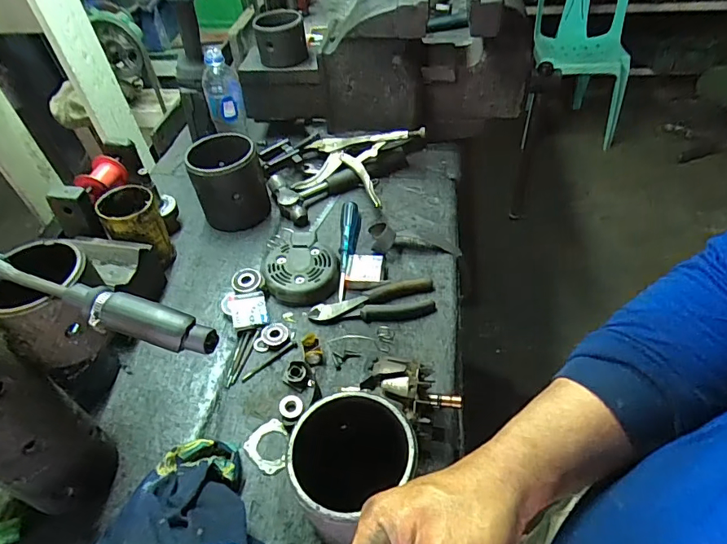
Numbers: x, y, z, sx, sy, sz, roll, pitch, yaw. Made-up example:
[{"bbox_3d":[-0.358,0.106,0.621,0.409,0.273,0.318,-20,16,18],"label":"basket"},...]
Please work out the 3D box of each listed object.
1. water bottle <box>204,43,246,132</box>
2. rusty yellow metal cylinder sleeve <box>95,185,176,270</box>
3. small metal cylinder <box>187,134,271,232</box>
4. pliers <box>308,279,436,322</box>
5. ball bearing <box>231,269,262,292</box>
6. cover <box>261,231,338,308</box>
[{"bbox_3d":[-0.244,-0.308,0.814,0.065,0.148,0.053,-17,48,-11],"label":"water bottle"},{"bbox_3d":[-0.333,-0.063,0.690,0.073,0.108,0.082,-22,49,-15],"label":"rusty yellow metal cylinder sleeve"},{"bbox_3d":[-0.218,-0.146,0.757,0.105,0.119,0.107,-17,48,-11],"label":"small metal cylinder"},{"bbox_3d":[0.015,0.047,0.643,0.171,0.019,0.052,-12,47,-7],"label":"pliers"},{"bbox_3d":[-0.165,0.011,0.655,0.040,0.012,0.044,-2,47,3],"label":"ball bearing"},{"bbox_3d":[-0.093,-0.008,0.685,0.106,0.032,0.118,-9,47,-4],"label":"cover"}]

